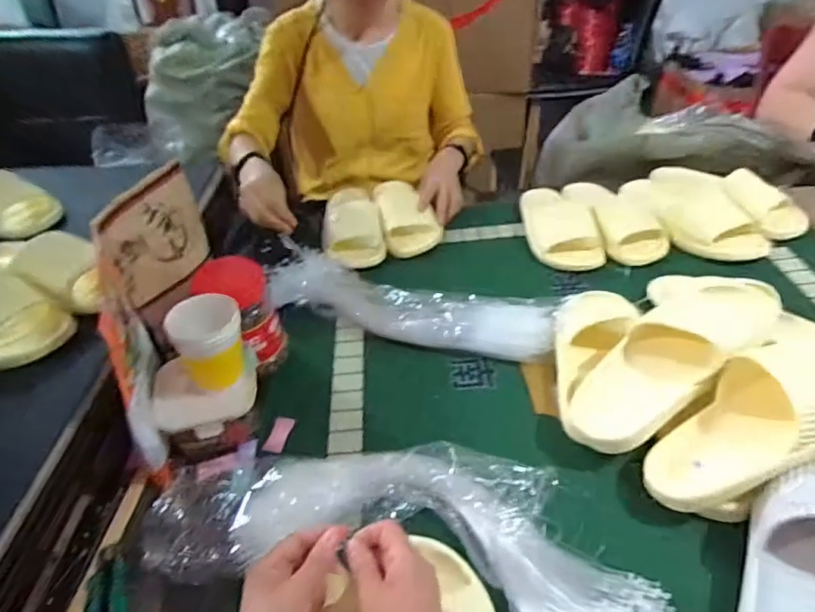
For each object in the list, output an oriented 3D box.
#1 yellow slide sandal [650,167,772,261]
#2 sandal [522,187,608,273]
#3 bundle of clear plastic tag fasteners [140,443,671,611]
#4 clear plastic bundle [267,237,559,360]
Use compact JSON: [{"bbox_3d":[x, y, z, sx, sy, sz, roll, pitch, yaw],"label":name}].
[{"bbox_3d":[0.483,-0.163,0.896,0.128,0.063,0.232,-2,40,3],"label":"yellow slide sandal"},{"bbox_3d":[0.255,-0.143,0.917,0.105,0.053,0.224,-7,40,-4],"label":"sandal"},{"bbox_3d":[-0.008,0.209,0.494,0.444,0.051,0.185,11,42,17],"label":"bundle of clear plastic tag fasteners"},{"bbox_3d":[-0.009,-0.005,0.766,0.429,0.043,0.124,14,43,20],"label":"clear plastic bundle"}]

